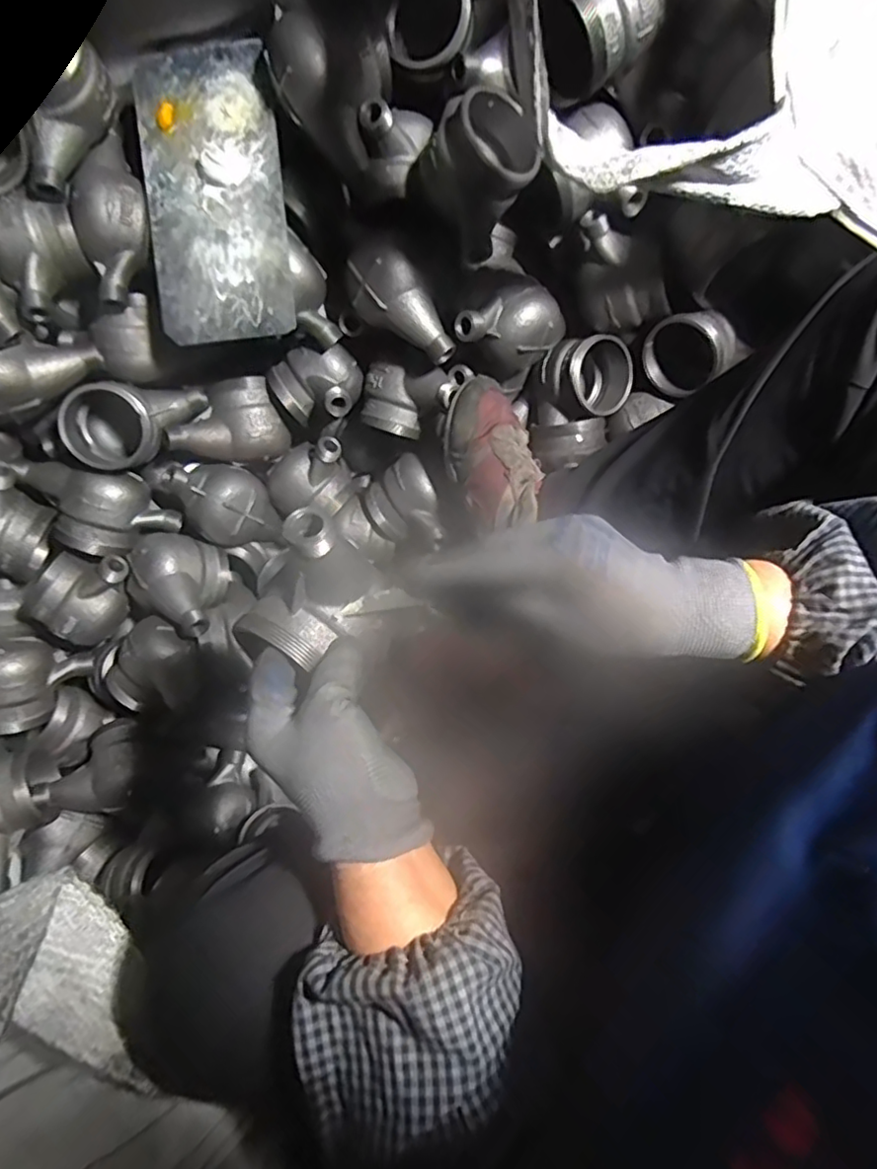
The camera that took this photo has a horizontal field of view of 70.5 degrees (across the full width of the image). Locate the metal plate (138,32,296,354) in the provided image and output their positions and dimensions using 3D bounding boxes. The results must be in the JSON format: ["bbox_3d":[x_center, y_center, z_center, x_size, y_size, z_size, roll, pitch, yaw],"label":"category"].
[{"bbox_3d":[-0.194,-0.332,0.534,0.117,0.006,0.232,-5,97,3],"label":"metal plate"}]

